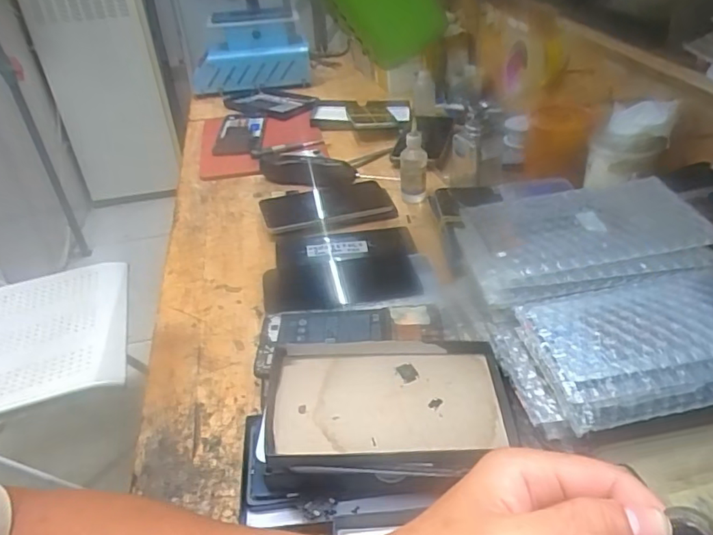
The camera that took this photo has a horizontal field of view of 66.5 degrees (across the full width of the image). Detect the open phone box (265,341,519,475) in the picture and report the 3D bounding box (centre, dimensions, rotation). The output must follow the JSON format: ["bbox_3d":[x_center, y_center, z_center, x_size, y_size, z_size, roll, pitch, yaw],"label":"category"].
[{"bbox_3d":[0.025,0.110,0.412,0.175,0.052,0.109,-3,36,3],"label":"open phone box"}]

